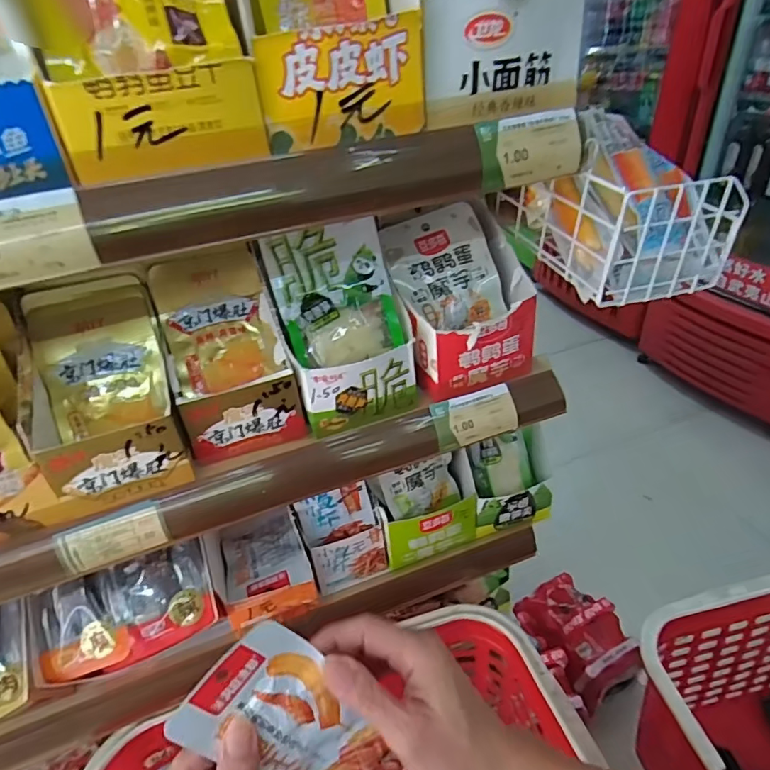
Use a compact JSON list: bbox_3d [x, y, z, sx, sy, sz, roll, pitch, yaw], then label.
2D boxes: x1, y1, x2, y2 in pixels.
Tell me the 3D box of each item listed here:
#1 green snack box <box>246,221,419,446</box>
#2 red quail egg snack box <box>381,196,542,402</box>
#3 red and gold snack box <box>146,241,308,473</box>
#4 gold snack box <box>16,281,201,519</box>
[{"bbox_3d":[-0.031,-0.043,0.389,0.099,0.136,0.083,-15,37,-15],"label":"green snack box"},{"bbox_3d":[0.063,-0.075,0.434,0.108,0.113,0.120,-13,36,-12],"label":"red quail egg snack box"},{"bbox_3d":[-0.123,-0.028,0.392,0.083,0.117,0.112,-16,37,-16],"label":"red and gold snack box"},{"bbox_3d":[-0.200,0.003,0.362,0.087,0.114,0.114,-17,37,-16],"label":"gold snack box"}]

